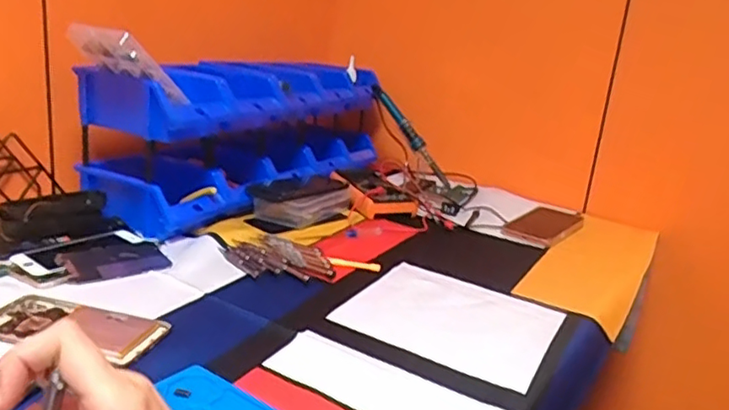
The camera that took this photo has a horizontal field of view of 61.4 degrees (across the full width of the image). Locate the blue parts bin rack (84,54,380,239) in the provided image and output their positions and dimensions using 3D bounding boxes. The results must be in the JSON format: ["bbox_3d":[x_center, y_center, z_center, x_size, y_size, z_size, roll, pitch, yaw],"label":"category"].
[{"bbox_3d":[-0.168,-0.117,0.972,0.151,0.197,0.542,15,19,28],"label":"blue parts bin rack"}]

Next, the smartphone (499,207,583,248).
[{"bbox_3d":[0.288,0.029,0.964,0.086,0.013,0.185,16,20,32],"label":"smartphone"}]

